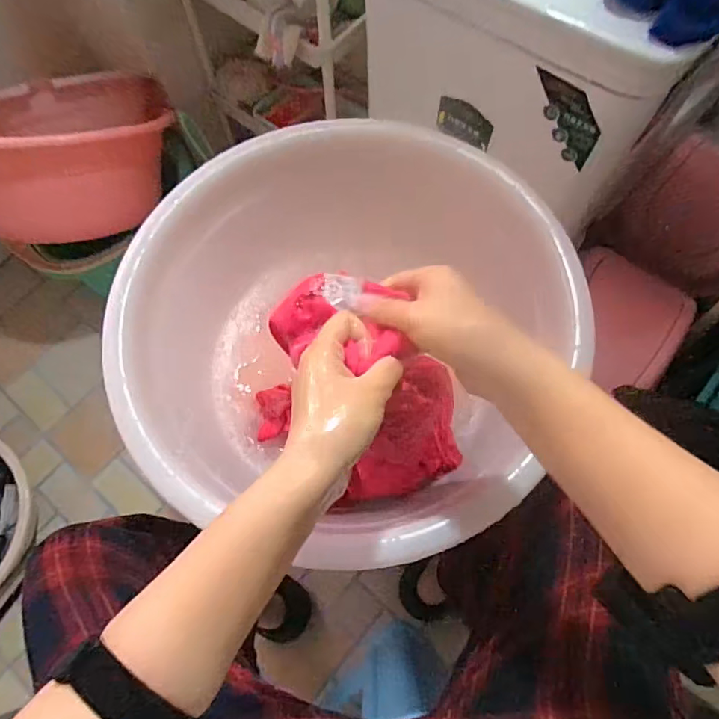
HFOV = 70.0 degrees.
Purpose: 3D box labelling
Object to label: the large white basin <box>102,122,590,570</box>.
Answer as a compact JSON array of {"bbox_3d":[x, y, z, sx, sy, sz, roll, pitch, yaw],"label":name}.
[{"bbox_3d":[-0.006,-0.014,0.563,0.446,0.173,0.435,0,69,1],"label":"large white basin"}]

